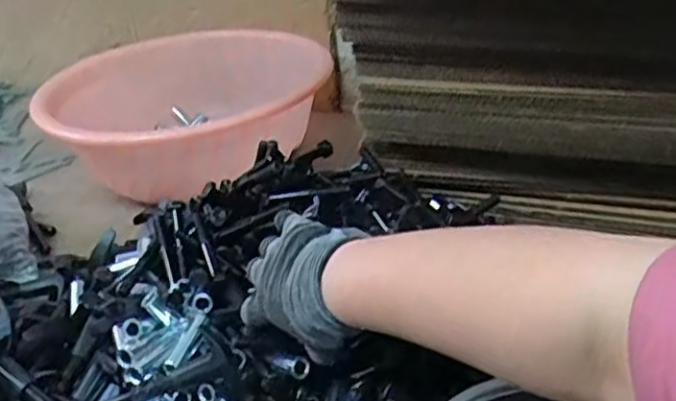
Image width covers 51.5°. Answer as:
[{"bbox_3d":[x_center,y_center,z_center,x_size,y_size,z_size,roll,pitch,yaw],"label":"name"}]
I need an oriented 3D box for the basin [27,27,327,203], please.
[{"bbox_3d":[-0.212,-0.109,0.922,0.333,0.124,0.346,6,31,20],"label":"basin"}]

